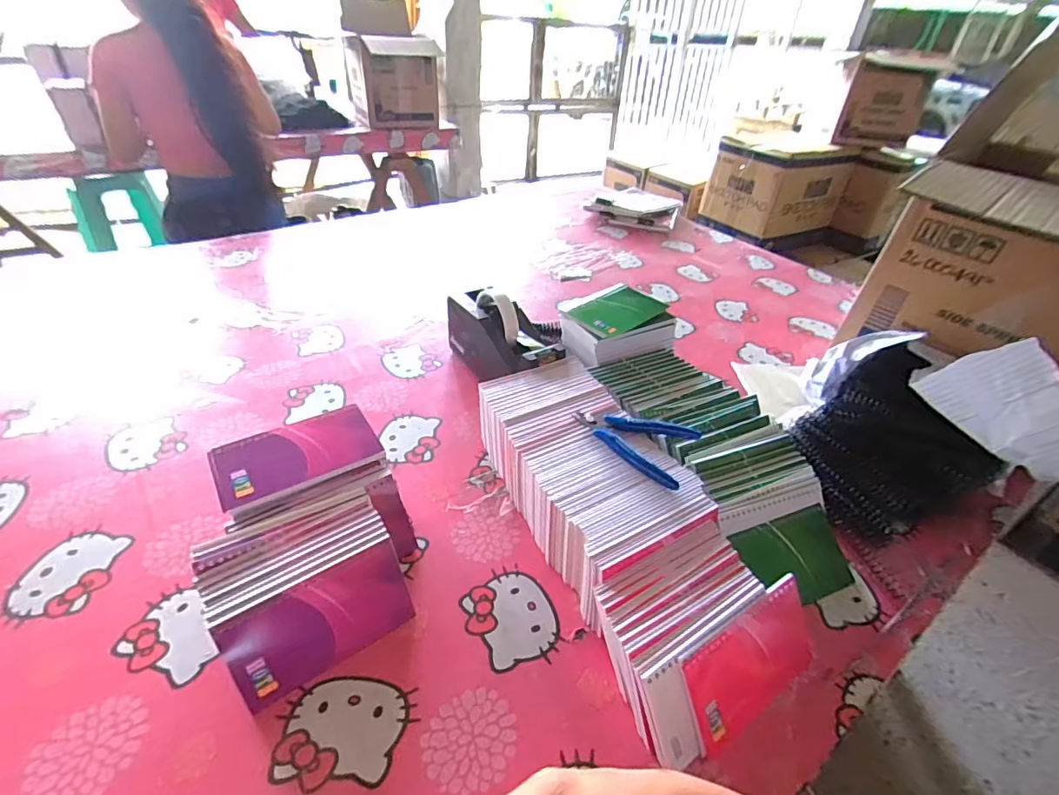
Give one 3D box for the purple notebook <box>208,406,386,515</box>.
[{"bbox_3d":[-0.208,0.050,0.448,0.130,0.012,0.081,-21,45,-29],"label":"purple notebook"}]

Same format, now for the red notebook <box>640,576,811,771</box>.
[{"bbox_3d":[0.157,0.202,0.377,0.164,0.083,0.010,-19,4,-26],"label":"red notebook"}]

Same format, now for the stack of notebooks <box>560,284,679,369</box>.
[{"bbox_3d":[0.115,-0.097,0.668,0.135,0.050,0.106,-16,44,-25],"label":"stack of notebooks"}]

